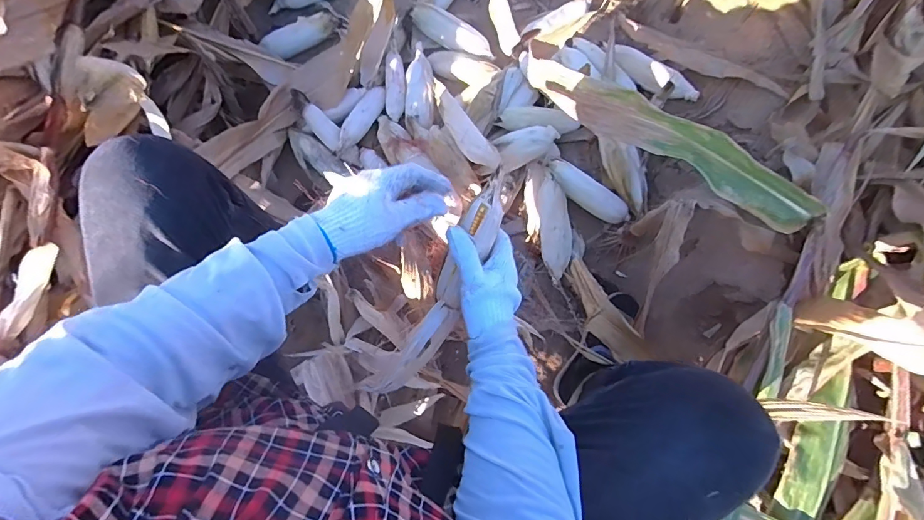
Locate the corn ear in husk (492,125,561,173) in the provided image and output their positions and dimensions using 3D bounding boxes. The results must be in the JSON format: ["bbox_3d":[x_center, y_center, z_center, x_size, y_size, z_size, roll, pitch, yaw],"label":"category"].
[{"bbox_3d":[0.134,-0.245,0.897,0.144,0.057,0.060,-24,76,-6],"label":"corn ear in husk"}]

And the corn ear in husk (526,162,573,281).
[{"bbox_3d":[0.178,-0.086,0.887,0.073,0.074,0.246,-14,76,-3],"label":"corn ear in husk"}]

